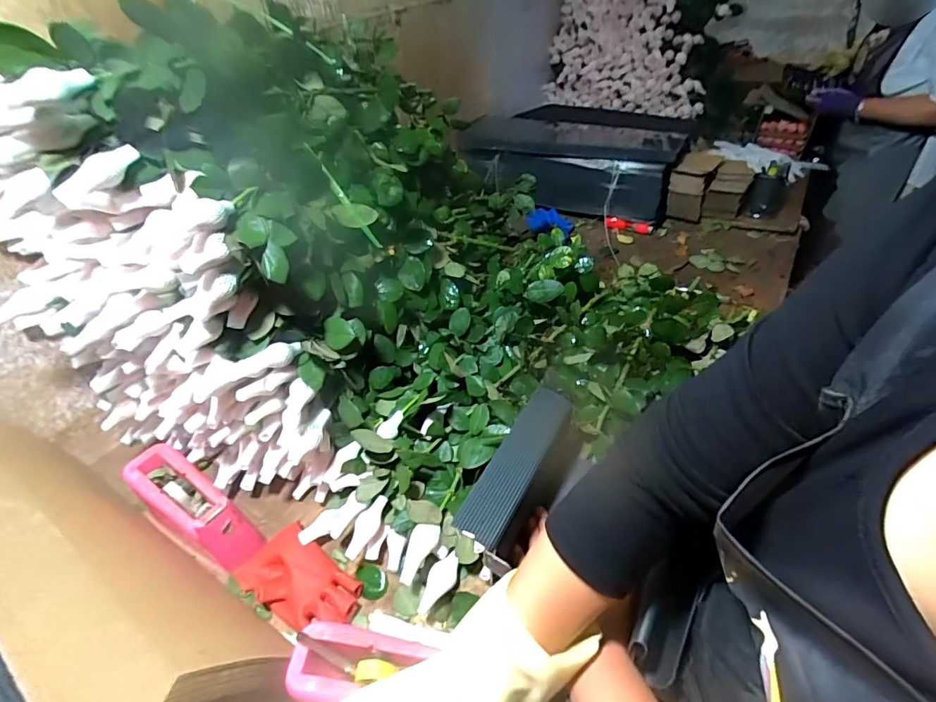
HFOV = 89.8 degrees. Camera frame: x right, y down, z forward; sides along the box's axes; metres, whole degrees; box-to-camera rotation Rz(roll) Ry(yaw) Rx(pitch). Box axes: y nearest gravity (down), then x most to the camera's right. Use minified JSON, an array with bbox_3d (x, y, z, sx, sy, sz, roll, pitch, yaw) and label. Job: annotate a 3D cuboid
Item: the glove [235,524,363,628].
[{"bbox_3d":[-0.214,0.293,0.597,0.158,0.020,0.090,25,50,31],"label":"glove"}]

